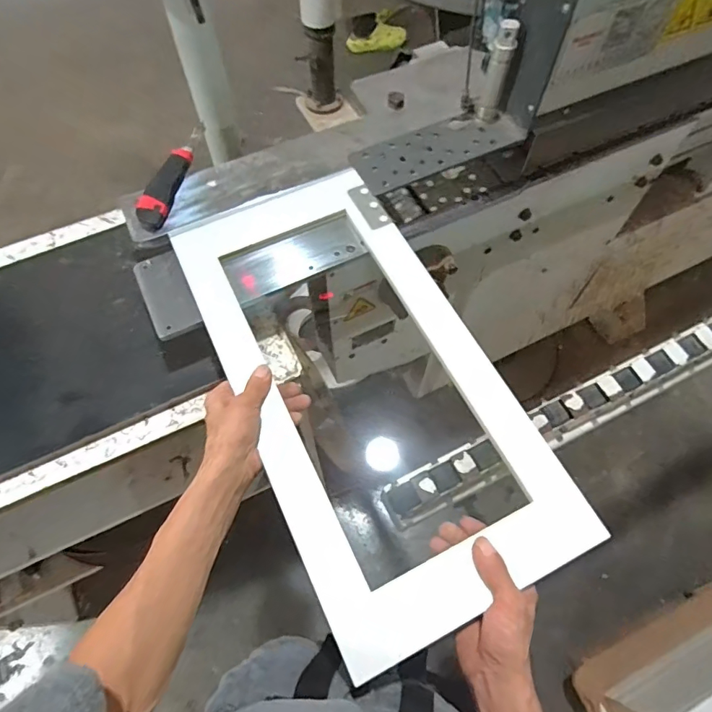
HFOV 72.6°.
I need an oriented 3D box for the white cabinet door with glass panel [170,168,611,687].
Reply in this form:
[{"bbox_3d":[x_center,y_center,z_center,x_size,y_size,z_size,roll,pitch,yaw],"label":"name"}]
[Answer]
[{"bbox_3d":[-0.002,0.008,0.559,0.278,0.024,0.555,-25,67,-11],"label":"white cabinet door with glass panel"}]

